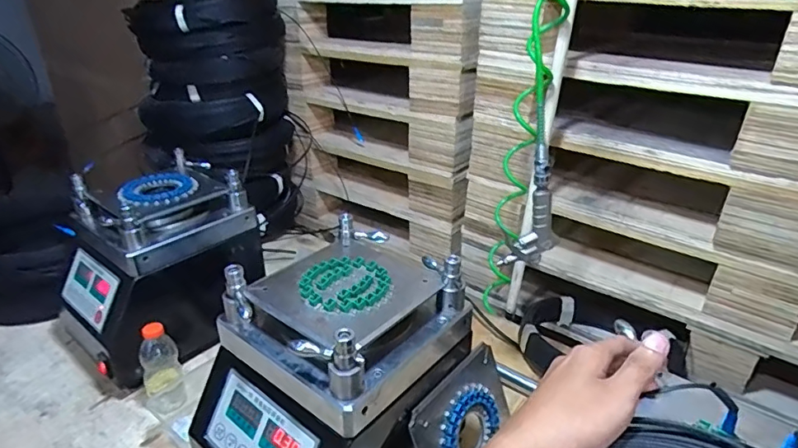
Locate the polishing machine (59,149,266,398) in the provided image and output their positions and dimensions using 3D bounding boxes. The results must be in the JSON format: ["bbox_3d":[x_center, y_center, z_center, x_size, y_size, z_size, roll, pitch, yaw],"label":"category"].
[{"bbox_3d":[-0.416,0.064,0.855,0.261,0.281,0.309,14,31,27],"label":"polishing machine"}]

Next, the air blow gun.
[{"bbox_3d":[0.186,-0.017,0.685,0.079,0.164,0.033,-19,32,-30],"label":"air blow gun"}]

